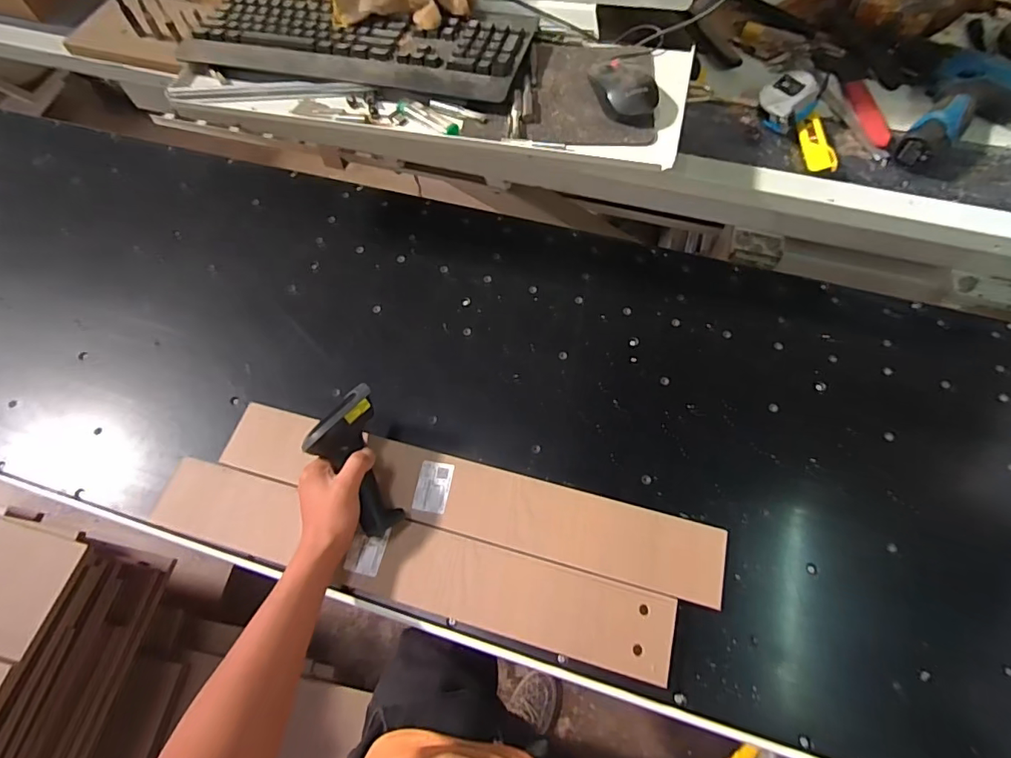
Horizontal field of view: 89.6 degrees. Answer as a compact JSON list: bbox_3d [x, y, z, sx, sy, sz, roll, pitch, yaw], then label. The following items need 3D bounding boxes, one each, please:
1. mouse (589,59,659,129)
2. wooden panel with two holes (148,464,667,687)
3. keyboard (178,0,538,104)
[{"bbox_3d":[0.138,-0.339,0.588,0.061,0.038,0.107,-10,66,-1],"label":"mouse"},{"bbox_3d":[-0.118,0.213,0.596,0.618,0.021,0.087,13,68,10],"label":"wooden panel with two holes"},{"bbox_3d":[-0.185,-0.440,0.653,0.437,0.023,0.157,11,67,9],"label":"keyboard"}]

